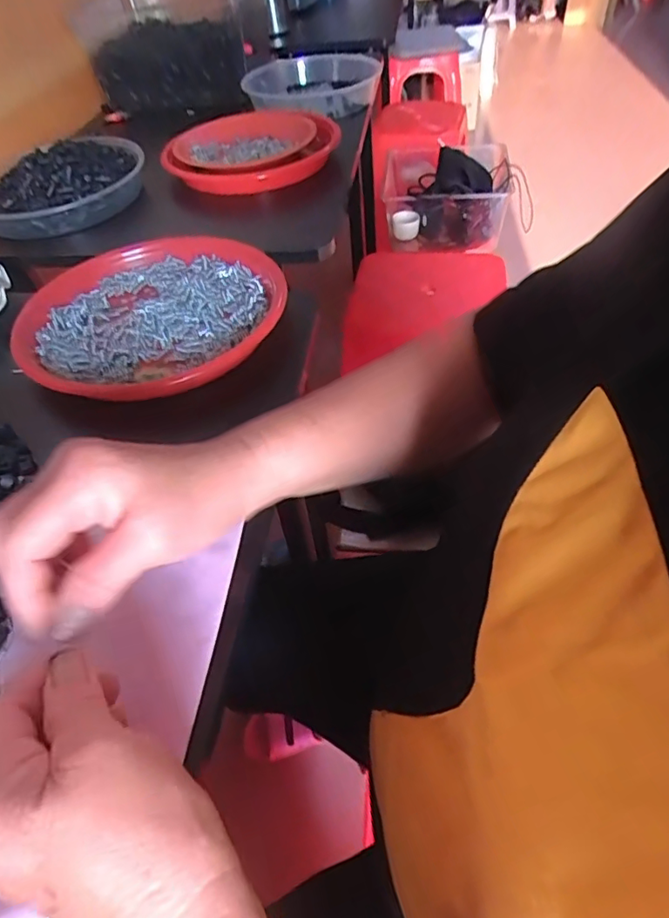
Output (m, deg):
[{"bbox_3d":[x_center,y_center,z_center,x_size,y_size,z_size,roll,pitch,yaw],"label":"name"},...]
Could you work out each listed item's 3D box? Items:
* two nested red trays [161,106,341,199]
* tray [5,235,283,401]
[{"bbox_3d":[-0.105,-0.424,0.738,0.243,0.039,0.203,-25,51,-15],"label":"two nested red trays"},{"bbox_3d":[-0.163,-0.134,0.494,0.226,0.027,0.233,32,59,29],"label":"tray"}]

